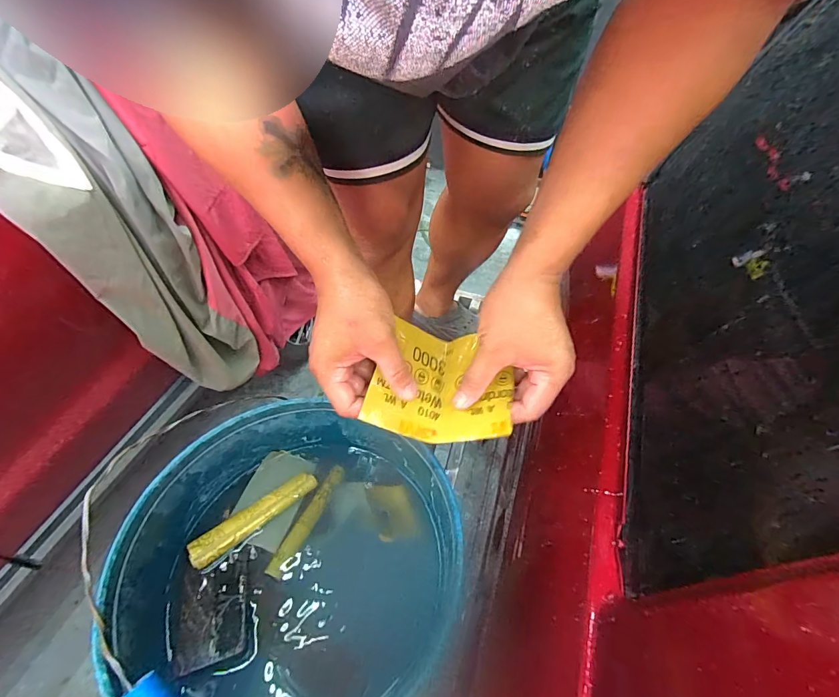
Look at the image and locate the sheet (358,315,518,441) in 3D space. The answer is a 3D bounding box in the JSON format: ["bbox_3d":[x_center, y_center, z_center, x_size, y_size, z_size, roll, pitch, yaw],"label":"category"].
[{"bbox_3d":[0.021,0.030,0.370,0.124,0.035,0.114,7,47,6],"label":"sheet"}]

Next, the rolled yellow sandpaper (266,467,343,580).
[{"bbox_3d":[-0.132,0.200,0.461,0.018,0.013,0.135,18,50,16],"label":"rolled yellow sandpaper"}]

